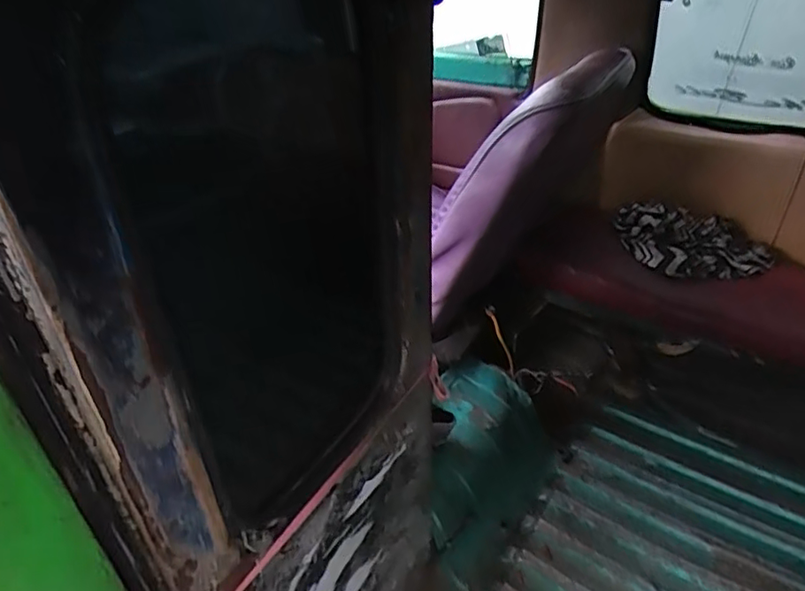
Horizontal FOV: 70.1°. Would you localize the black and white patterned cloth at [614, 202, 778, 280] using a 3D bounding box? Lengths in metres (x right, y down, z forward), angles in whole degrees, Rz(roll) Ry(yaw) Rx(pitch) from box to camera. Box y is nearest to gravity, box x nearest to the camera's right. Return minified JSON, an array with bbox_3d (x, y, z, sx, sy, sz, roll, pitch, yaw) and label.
[{"bbox_3d":[0.577,-0.105,1.141,0.306,0.056,0.200,19,42,22],"label":"black and white patterned cloth"}]

